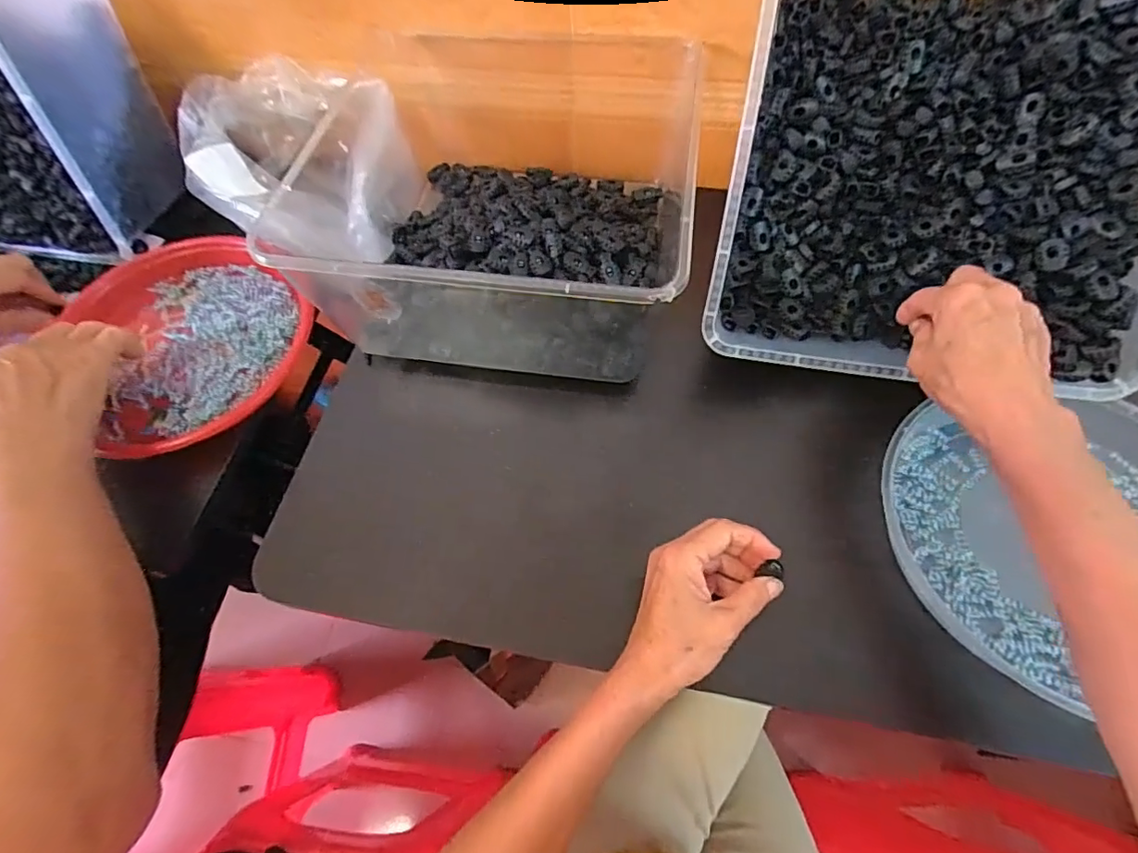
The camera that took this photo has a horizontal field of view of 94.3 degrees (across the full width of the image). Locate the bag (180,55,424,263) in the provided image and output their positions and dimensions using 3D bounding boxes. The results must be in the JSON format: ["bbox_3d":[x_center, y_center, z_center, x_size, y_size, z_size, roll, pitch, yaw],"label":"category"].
[{"bbox_3d":[-0.266,-0.268,0.538,0.230,0.096,0.168,25,66,15],"label":"bag"}]

